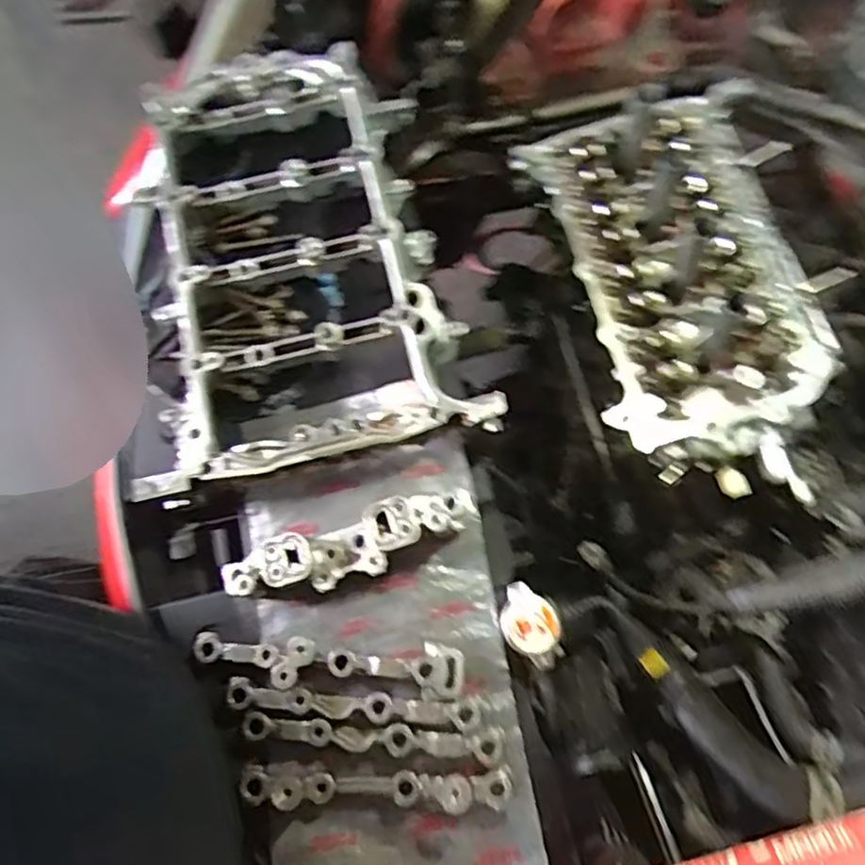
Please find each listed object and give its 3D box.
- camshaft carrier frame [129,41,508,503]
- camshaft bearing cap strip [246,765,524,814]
[{"bbox_3d":[-0.124,-0.150,0.590,0.270,0.092,0.389,-12,70,-5],"label":"camshaft carrier frame"},{"bbox_3d":[-0.037,0.239,0.449,0.183,0.028,0.023,1,70,0],"label":"camshaft bearing cap strip"}]

